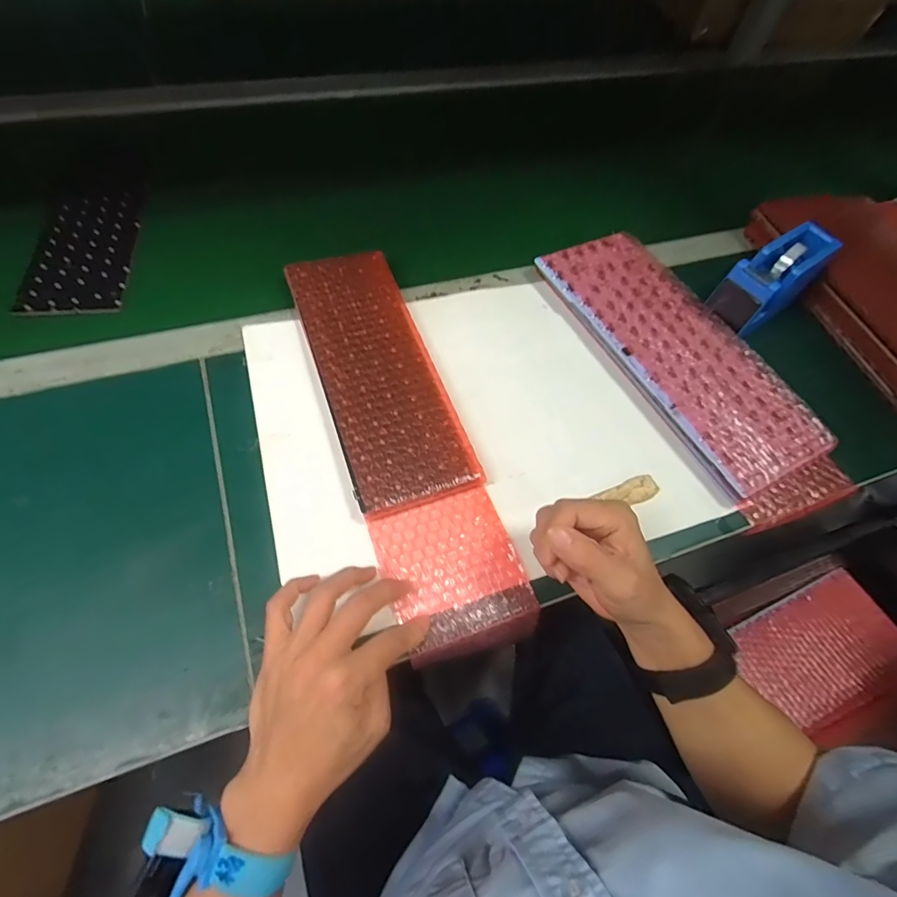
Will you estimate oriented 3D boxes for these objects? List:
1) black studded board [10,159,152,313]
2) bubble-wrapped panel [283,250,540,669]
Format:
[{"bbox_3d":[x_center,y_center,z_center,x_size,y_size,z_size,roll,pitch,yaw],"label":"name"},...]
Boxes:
[{"bbox_3d":[-0.377,-0.235,0.497,0.091,0.008,0.249,-8,61,-9],"label":"black studded board"},{"bbox_3d":[-0.046,-0.028,0.402,0.101,0.022,0.392,-18,67,-14],"label":"bubble-wrapped panel"}]

